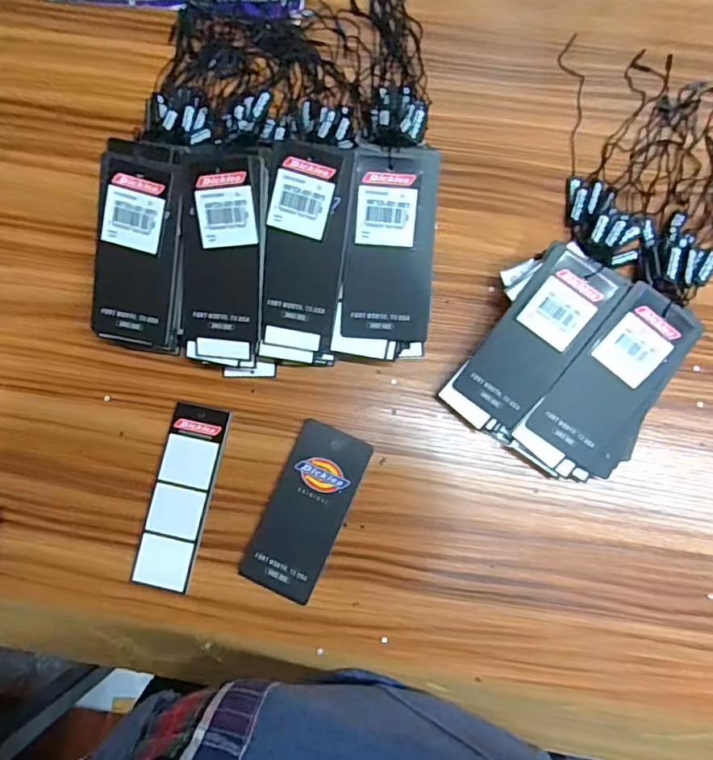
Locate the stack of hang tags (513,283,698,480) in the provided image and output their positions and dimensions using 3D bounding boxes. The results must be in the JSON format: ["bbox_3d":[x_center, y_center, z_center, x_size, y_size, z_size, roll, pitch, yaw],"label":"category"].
[{"bbox_3d":[0.159,0.006,0.338,0.066,0.051,0.125,36,85,6],"label":"stack of hang tags"}]

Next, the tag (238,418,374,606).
[{"bbox_3d":[-0.033,0.084,0.355,0.050,0.004,0.109,23,83,7],"label":"tag"}]

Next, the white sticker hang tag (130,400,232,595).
[{"bbox_3d":[-0.115,0.076,0.359,0.038,0.004,0.118,12,82,4],"label":"white sticker hang tag"}]

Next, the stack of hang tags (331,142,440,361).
[{"bbox_3d":[0.020,-0.077,0.339,0.056,0.029,0.126,6,107,3],"label":"stack of hang tags"}]

